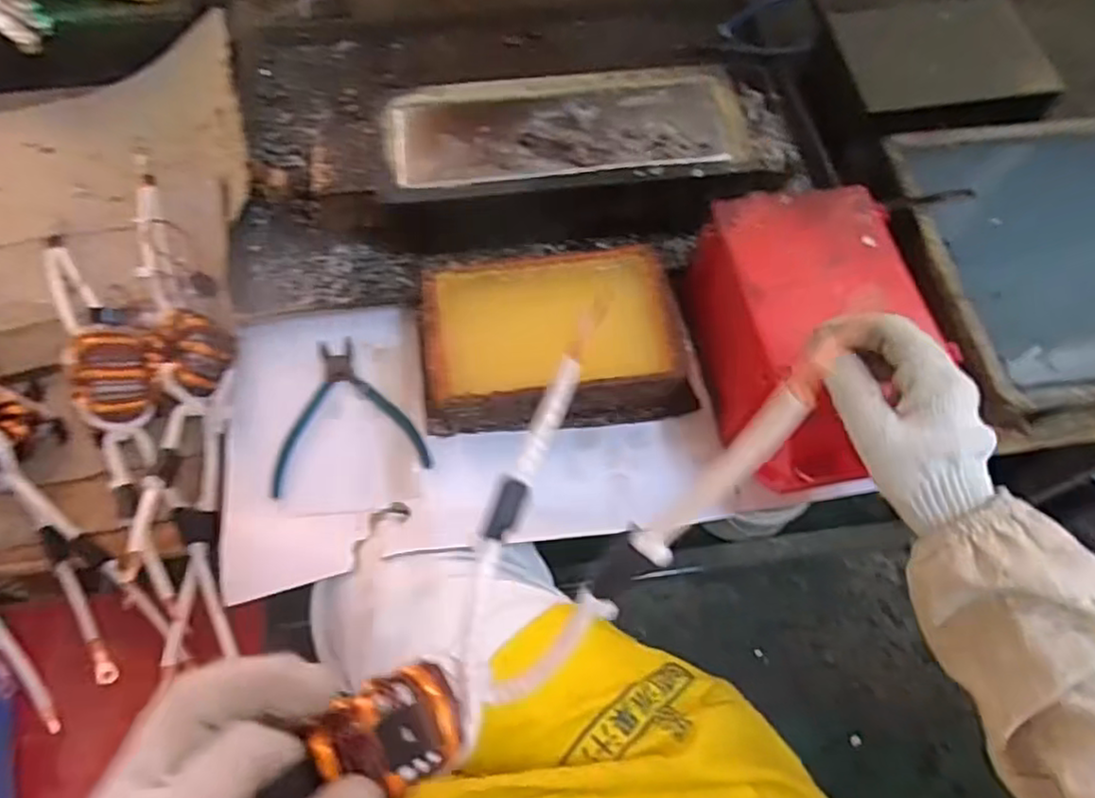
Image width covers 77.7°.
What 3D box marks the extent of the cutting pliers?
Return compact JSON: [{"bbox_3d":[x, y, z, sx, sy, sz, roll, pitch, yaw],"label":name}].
[{"bbox_3d":[-0.175,0.008,0.582,0.123,0.006,0.135,-13,64,-7],"label":"cutting pliers"}]

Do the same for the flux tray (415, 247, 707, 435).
[{"bbox_3d":[0.000,-0.051,0.576,0.208,0.064,0.135,-8,64,-5],"label":"flux tray"}]

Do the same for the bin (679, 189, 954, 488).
[{"bbox_3d":[0.210,-0.044,0.543,0.160,0.100,0.230,-11,64,-6],"label":"bin"}]

